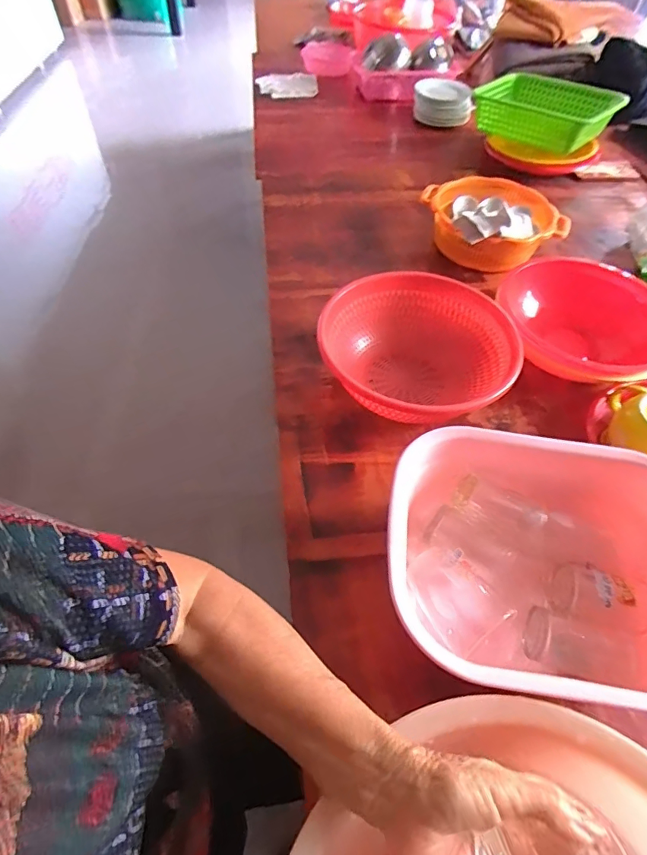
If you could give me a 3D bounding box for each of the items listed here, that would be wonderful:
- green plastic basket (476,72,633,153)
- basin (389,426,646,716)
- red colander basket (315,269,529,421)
[{"bbox_3d":[0.543,-0.784,1.103,0.224,0.092,0.329,-32,61,-23],"label":"green plastic basket"},{"bbox_3d":[0.221,0.142,0.438,0.298,0.116,0.233,7,53,3],"label":"basin"},{"bbox_3d":[0.134,-0.101,0.625,0.237,0.094,0.257,1,53,-1],"label":"red colander basket"}]

